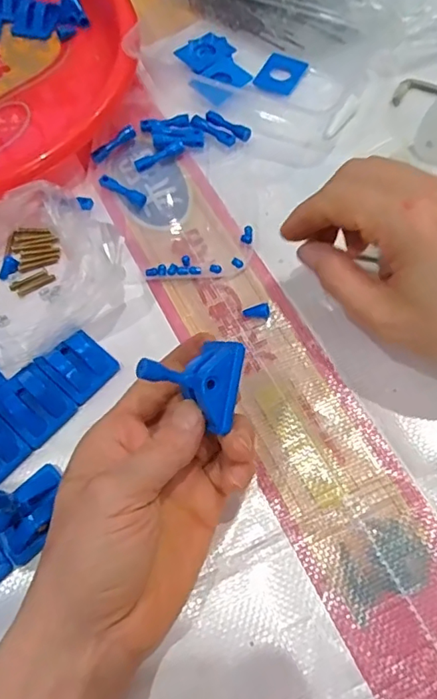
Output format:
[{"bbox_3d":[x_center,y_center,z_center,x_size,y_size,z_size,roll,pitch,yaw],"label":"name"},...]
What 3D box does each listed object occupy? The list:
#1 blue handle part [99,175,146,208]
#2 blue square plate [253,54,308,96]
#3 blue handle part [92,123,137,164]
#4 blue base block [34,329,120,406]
[{"bbox_3d":[-0.066,-0.110,0.366,0.039,0.010,0.009,34,72,16],"label":"blue handle part"},{"bbox_3d":[0.049,-0.216,0.411,0.033,0.004,0.040,27,70,13],"label":"blue square plate"},{"bbox_3d":[-0.076,-0.149,0.381,0.037,0.008,0.008,-38,70,-1],"label":"blue handle part"},{"bbox_3d":[-0.083,0.009,0.313,0.035,0.012,0.034,41,73,18],"label":"blue base block"}]

